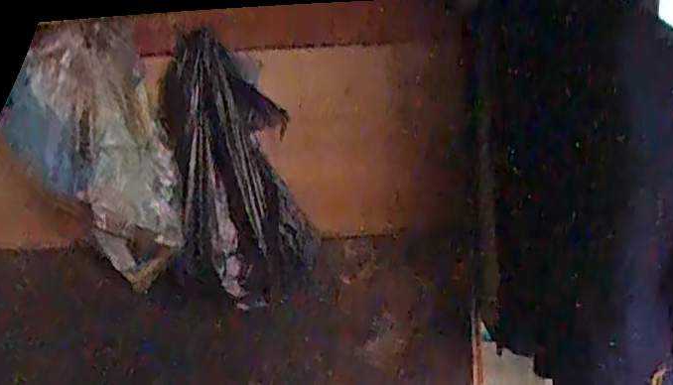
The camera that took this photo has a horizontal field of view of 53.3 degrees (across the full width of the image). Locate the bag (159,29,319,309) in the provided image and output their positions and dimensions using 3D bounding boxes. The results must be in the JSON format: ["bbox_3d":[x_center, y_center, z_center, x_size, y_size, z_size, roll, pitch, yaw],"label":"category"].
[{"bbox_3d":[-0.094,-0.021,0.649,0.124,0.244,0.041,-5,10,1],"label":"bag"}]

